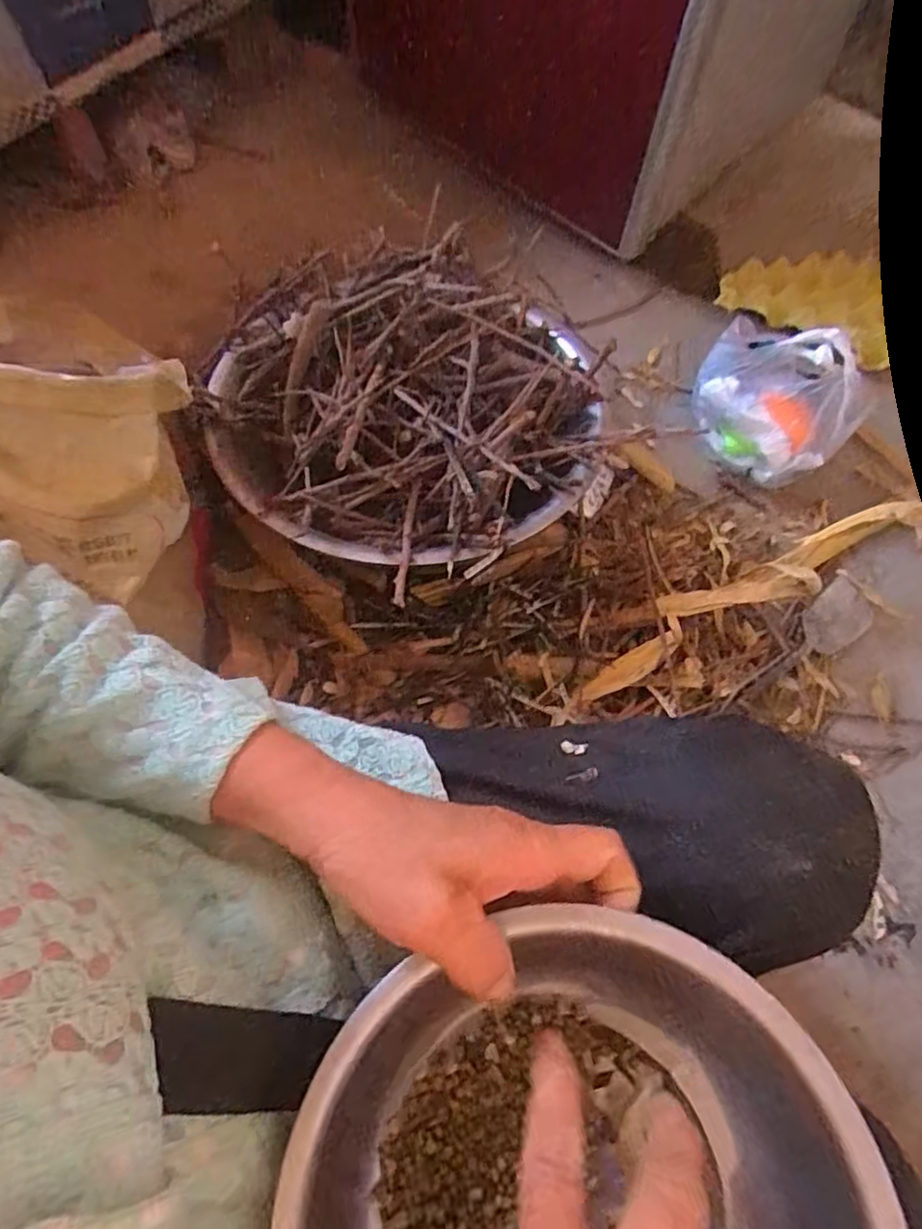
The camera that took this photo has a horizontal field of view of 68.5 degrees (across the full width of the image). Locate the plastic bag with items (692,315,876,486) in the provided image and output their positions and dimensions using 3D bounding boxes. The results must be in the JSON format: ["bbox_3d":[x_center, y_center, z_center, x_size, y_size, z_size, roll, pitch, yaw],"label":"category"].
[{"bbox_3d":[0.362,-0.248,0.779,0.183,0.154,0.102,36,72,11],"label":"plastic bag with items"}]

